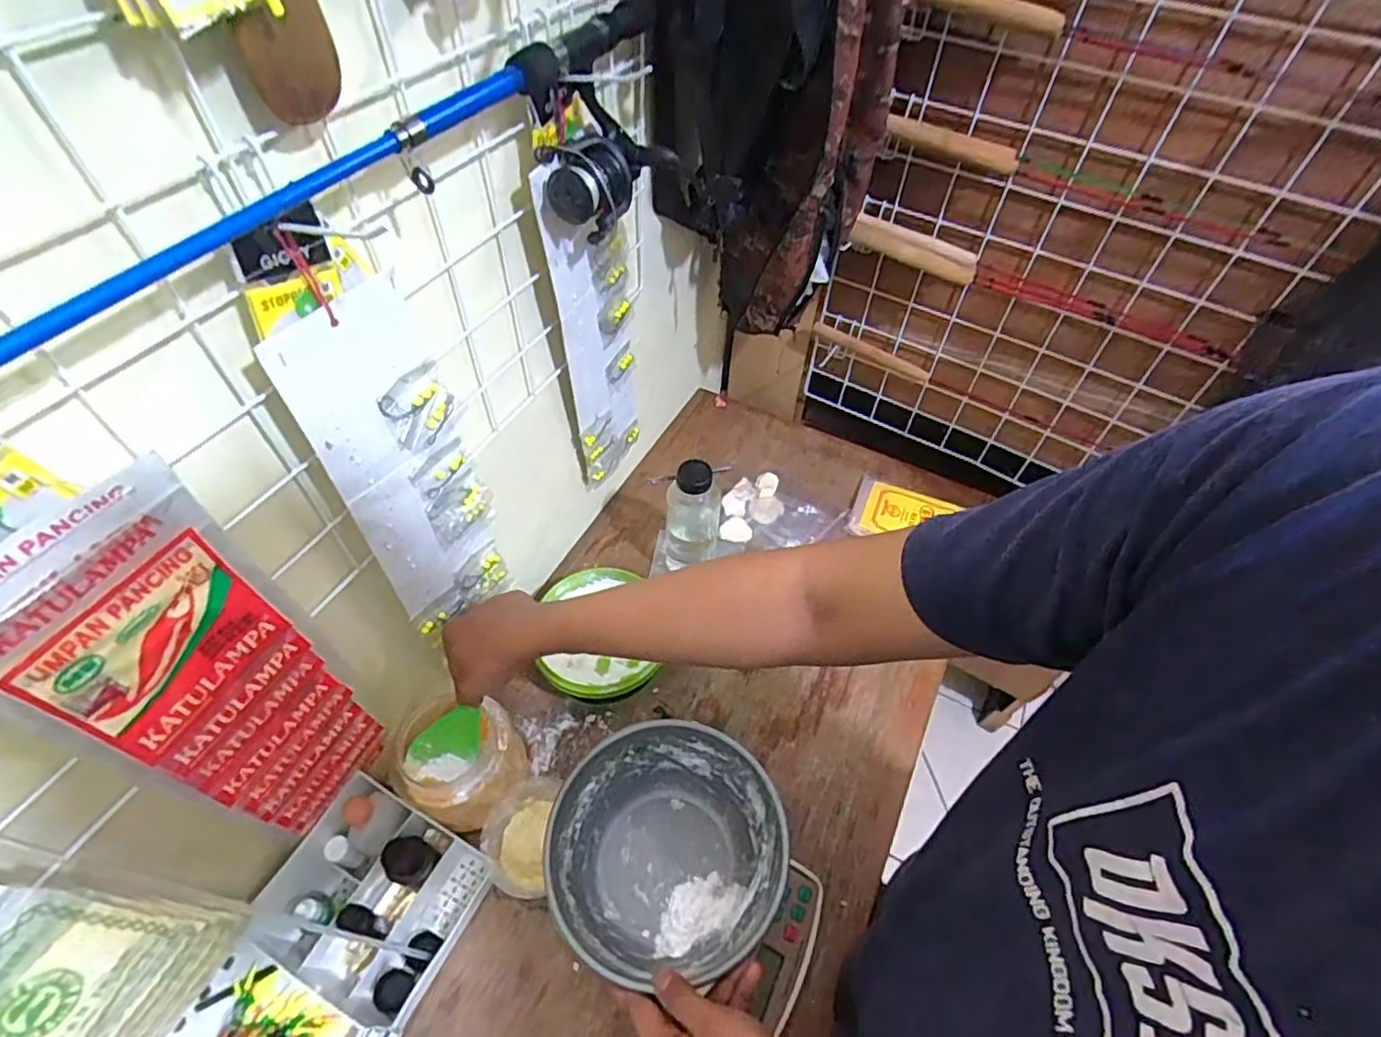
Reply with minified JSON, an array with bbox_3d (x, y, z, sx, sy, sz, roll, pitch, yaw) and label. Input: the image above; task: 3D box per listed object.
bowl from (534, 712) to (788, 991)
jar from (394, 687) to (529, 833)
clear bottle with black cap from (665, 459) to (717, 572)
[{"bbox_3d":[-0.021,0.293,0.569,0.188,0.108,0.185,-1,50,-5],"label":"bowl"},{"bbox_3d":[-0.232,0.240,0.644,0.098,0.101,0.102,1,53,-2],"label":"jar"},{"bbox_3d":[0.002,-0.005,0.790,0.062,0.167,0.050,3,53,0],"label":"clear bottle with black cap"}]

